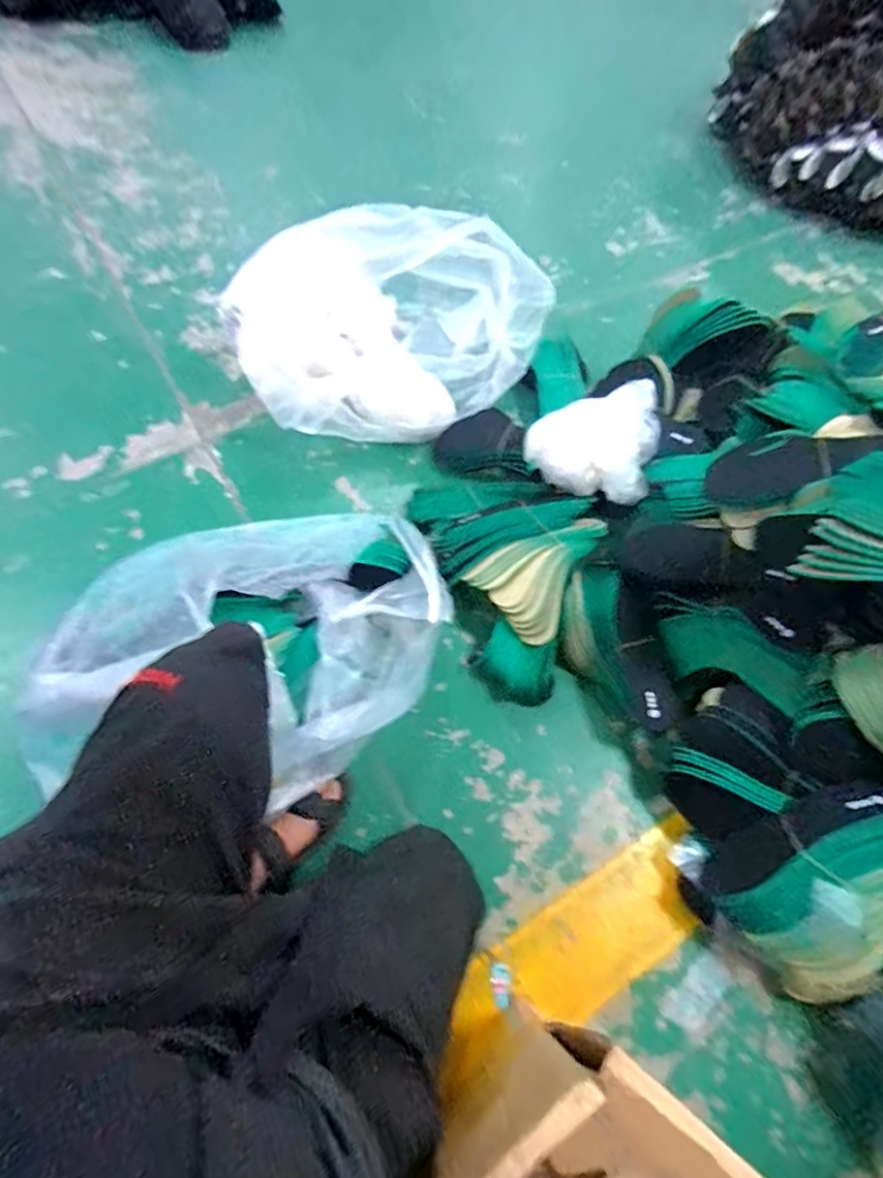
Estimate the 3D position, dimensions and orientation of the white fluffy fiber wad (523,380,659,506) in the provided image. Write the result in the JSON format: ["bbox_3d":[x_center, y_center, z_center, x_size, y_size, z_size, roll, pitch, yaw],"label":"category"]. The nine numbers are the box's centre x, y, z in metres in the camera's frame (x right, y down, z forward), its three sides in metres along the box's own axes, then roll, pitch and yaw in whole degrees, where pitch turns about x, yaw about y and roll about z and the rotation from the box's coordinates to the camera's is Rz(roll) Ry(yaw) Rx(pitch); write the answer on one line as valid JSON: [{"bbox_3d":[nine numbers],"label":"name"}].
[{"bbox_3d":[0.273,-0.251,0.941,0.198,0.134,0.213,26,62,11],"label":"white fluffy fiber wad"}]

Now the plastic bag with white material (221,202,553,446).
[{"bbox_3d":[-0.098,-0.549,1.112,0.561,0.311,0.422,-16,63,-12],"label":"plastic bag with white material"}]

